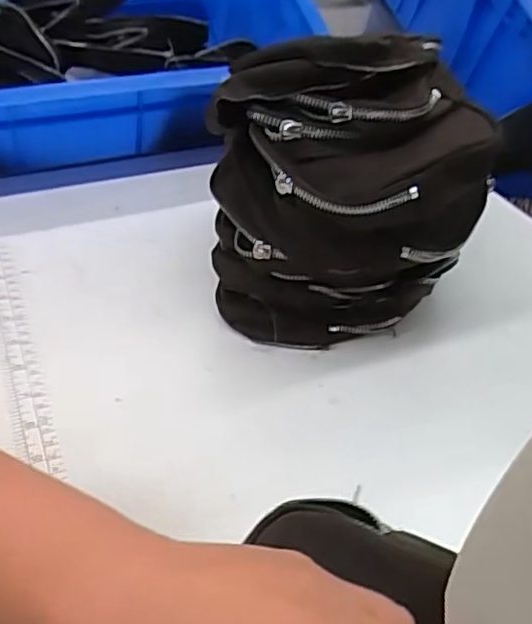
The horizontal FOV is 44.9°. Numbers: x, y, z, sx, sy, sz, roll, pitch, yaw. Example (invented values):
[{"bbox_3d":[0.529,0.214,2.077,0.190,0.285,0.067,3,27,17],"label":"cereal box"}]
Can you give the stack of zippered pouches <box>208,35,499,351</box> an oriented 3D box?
[{"bbox_3d":[0.054,-0.079,0.423,0.179,0.156,0.117,-7,41,-11],"label":"stack of zippered pouches"}]

